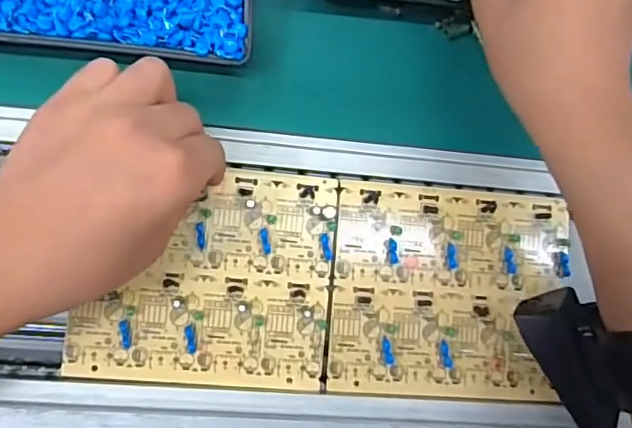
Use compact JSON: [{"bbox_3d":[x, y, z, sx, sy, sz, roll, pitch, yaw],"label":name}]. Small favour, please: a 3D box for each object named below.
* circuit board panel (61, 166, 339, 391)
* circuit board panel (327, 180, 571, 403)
[{"bbox_3d":[-0.059,0.034,0.314,0.135,0.011,0.117,5,91,-7],"label":"circuit board panel"},{"bbox_3d":[0.078,0.045,0.328,0.134,0.007,0.118,5,87,-6],"label":"circuit board panel"}]

